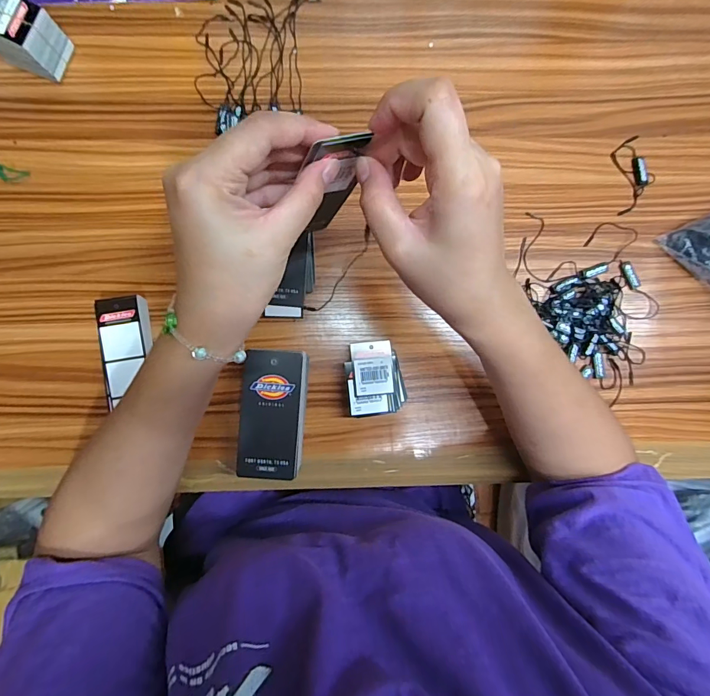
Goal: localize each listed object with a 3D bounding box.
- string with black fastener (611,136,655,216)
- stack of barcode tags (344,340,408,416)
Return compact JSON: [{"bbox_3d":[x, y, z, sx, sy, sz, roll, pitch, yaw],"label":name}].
[{"bbox_3d":[0.275,-0.172,0.403,0.037,0.007,0.072,-12,91,-2],"label":"string with black fastener"},{"bbox_3d":[0.019,0.027,0.388,0.053,0.025,0.066,-8,90,-2],"label":"stack of barcode tags"}]

